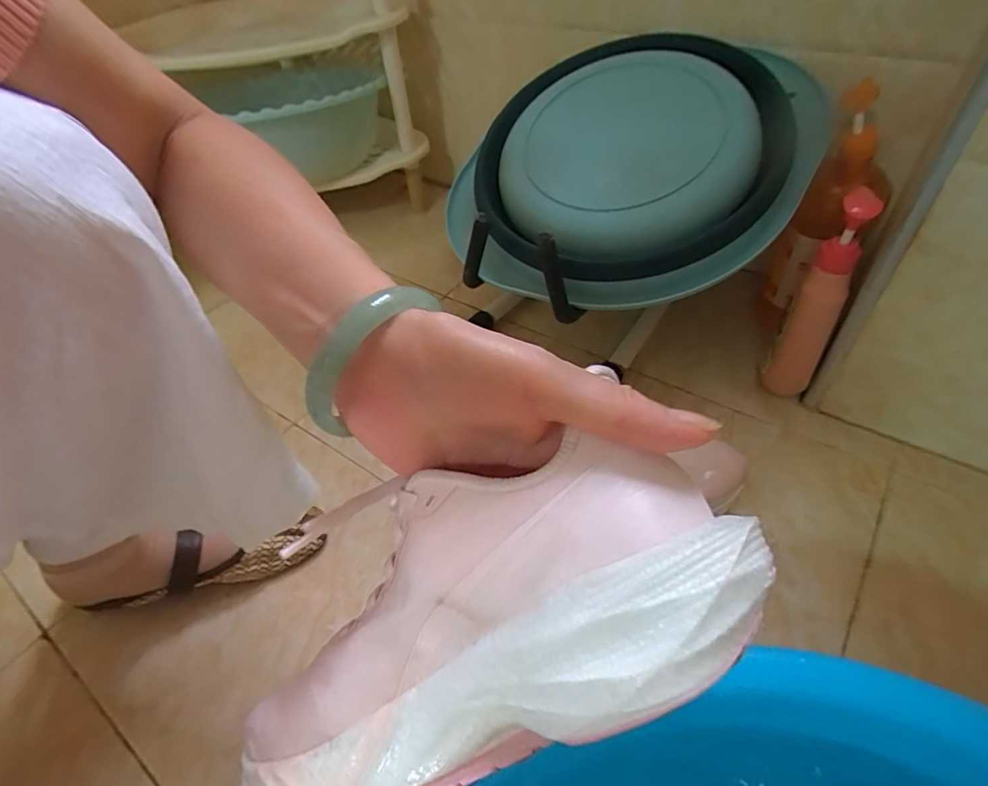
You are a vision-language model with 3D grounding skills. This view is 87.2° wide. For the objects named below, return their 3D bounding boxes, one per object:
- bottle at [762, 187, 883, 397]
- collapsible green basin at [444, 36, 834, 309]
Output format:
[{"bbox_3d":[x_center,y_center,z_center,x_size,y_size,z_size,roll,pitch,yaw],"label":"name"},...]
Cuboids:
[{"bbox_3d":[0.346,-0.092,0.553,0.048,0.223,0.054,24,53,25],"label":"bottle"},{"bbox_3d":[0.151,-0.253,0.580,0.386,0.086,0.343,11,73,18],"label":"collapsible green basin"}]

